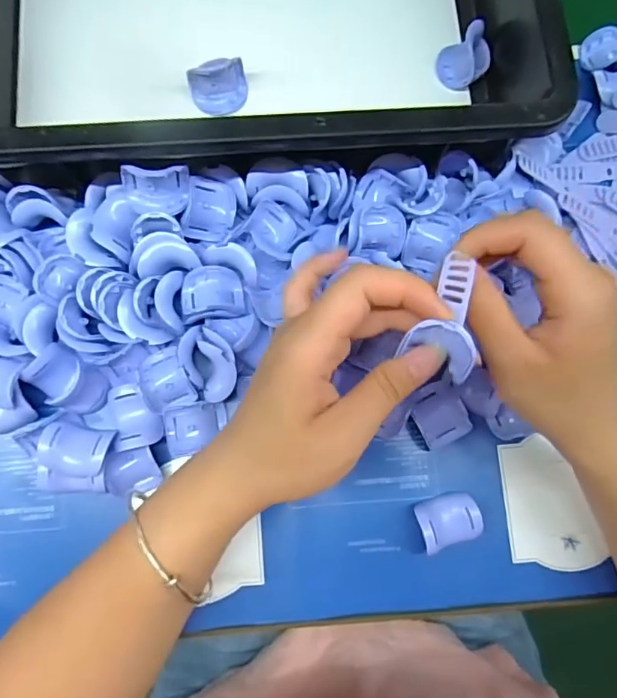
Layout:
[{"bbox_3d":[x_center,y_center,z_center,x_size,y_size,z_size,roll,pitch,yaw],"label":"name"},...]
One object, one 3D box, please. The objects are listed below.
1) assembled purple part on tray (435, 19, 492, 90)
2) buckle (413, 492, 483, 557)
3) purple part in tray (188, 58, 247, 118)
[{"bbox_3d":[0.106,-0.198,0.354,0.033,0.026,0.034,0,79,-2],"label":"assembled purple part on tray"},{"bbox_3d":[0.082,0.100,0.310,0.037,0.019,0.027,-15,80,-5],"label":"buckle"},{"bbox_3d":[-0.058,-0.170,0.341,0.036,0.025,0.023,-12,80,-4],"label":"purple part in tray"}]

